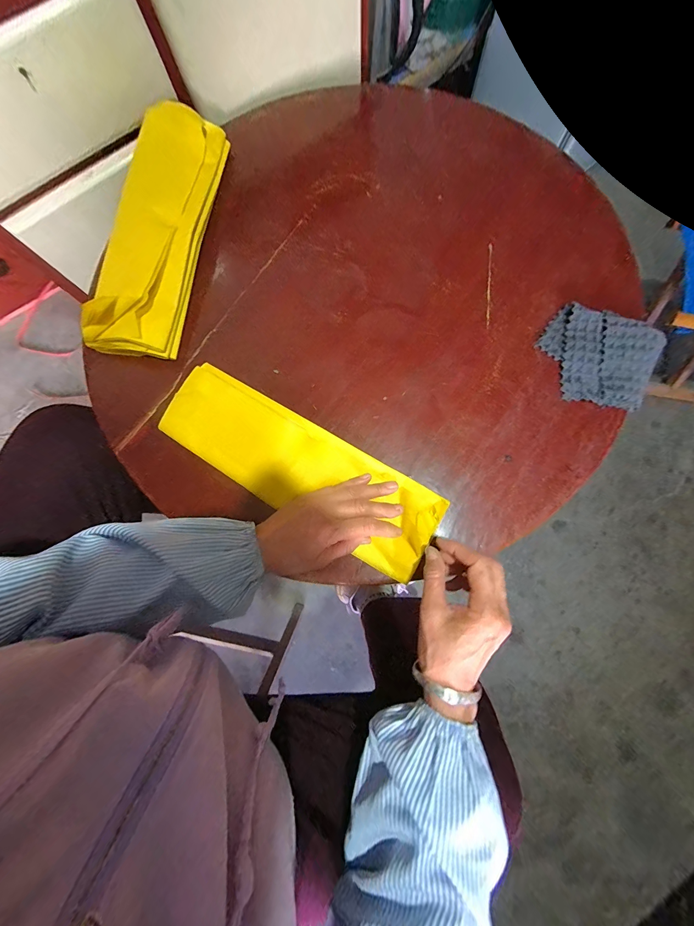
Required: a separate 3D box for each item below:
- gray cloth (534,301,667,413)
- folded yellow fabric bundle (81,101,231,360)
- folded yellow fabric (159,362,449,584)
[{"bbox_3d":[0.313,-0.132,0.386,0.133,0.019,0.114,18,81,4],"label":"gray cloth"},{"bbox_3d":[-0.259,-0.316,0.419,0.110,0.059,0.352,8,80,3],"label":"folded yellow fabric bundle"},{"bbox_3d":[-0.057,0.005,0.366,0.343,0.024,0.109,29,82,4],"label":"folded yellow fabric"}]

